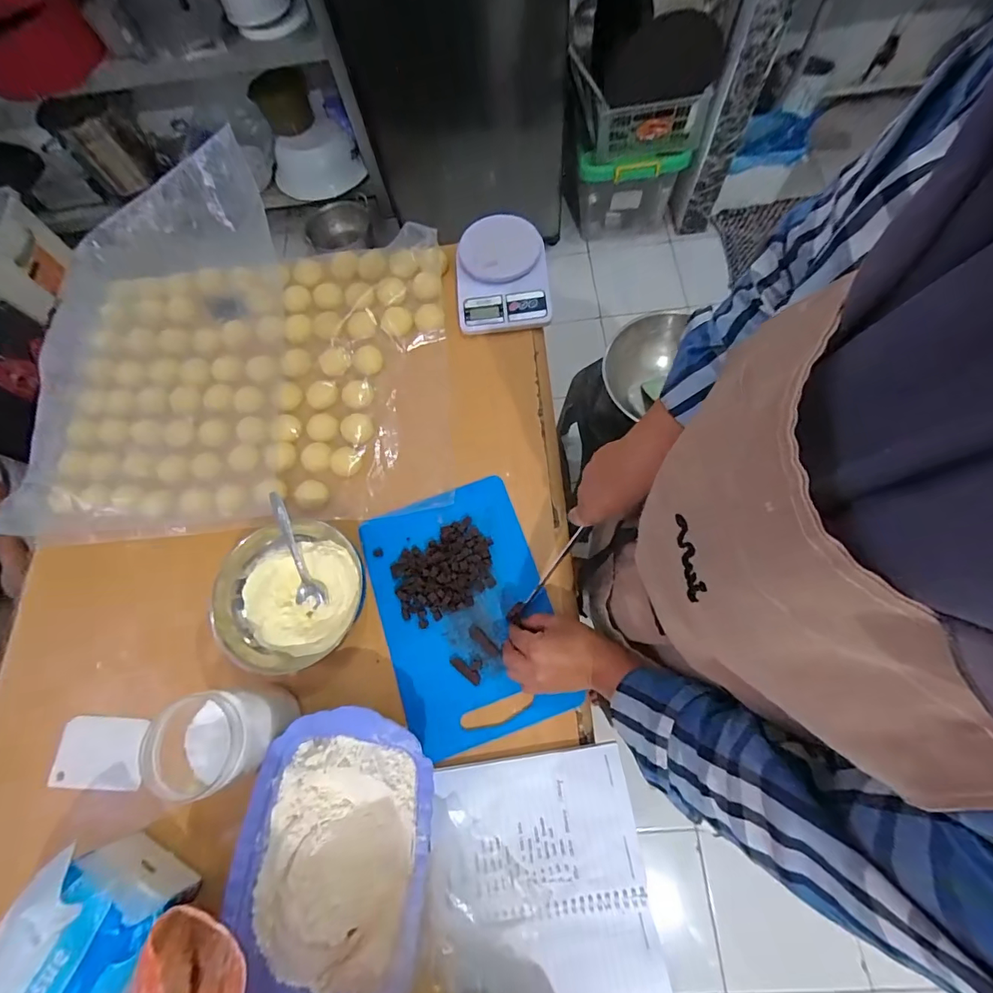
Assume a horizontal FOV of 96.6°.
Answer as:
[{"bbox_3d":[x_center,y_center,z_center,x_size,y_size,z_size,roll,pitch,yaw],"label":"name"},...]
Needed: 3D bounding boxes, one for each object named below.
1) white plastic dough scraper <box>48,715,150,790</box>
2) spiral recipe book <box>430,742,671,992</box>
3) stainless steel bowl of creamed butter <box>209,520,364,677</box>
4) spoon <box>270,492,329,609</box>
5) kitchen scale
[{"bbox_3d":[-0.461,0.298,0.516,0.108,0.005,0.075,-1,76,6],"label":"white plastic dough scraper"},{"bbox_3d":[0.049,0.400,0.438,0.198,0.027,0.255,-10,72,-1],"label":"spiral recipe book"},{"bbox_3d":[-0.238,0.113,0.521,0.156,0.069,0.151,-1,71,4],"label":"stainless steel bowl of creamed butter"},{"bbox_3d":[-0.244,0.066,0.537,0.036,0.024,0.146,-18,99,-3],"label":"spoon"},{"bbox_3d":[0.008,-0.340,0.677,0.135,0.045,0.180,-5,71,3],"label":"kitchen scale"}]

